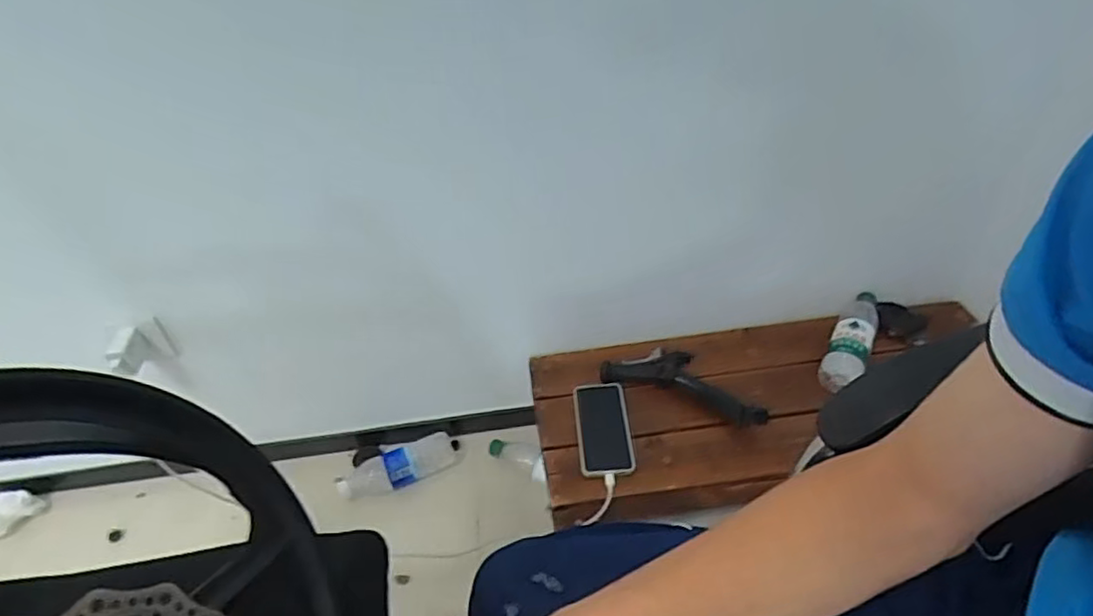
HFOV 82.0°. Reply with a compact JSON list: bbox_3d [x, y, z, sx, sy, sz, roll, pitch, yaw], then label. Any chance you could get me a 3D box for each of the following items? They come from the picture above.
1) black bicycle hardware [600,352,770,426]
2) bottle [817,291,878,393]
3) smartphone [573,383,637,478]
[{"bbox_3d":[0.229,0.116,1.034,0.268,0.030,0.107,14,45,21],"label":"black bicycle hardware"},{"bbox_3d":[0.523,0.042,1.068,0.063,0.056,0.225,20,47,25],"label":"bottle"},{"bbox_3d":[0.090,0.187,0.988,0.082,0.016,0.172,-4,41,0],"label":"smartphone"}]

